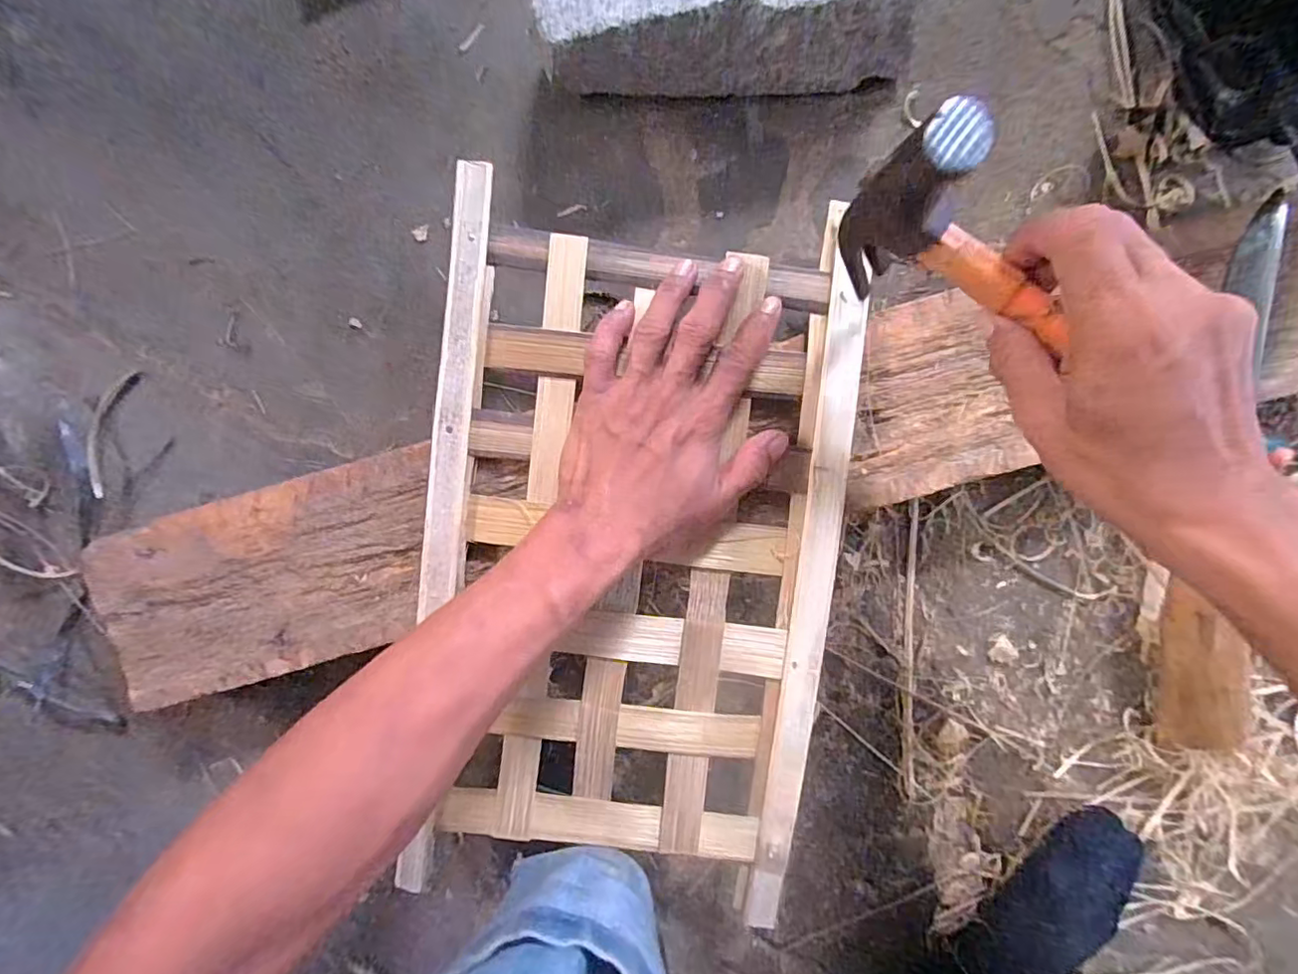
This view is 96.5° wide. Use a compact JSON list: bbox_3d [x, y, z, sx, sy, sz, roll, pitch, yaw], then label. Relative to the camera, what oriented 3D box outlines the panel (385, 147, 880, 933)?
[{"bbox_3d":[-0.012,0.039,0.338,0.232,0.029,0.386,7,96,-1],"label":"panel"}]

